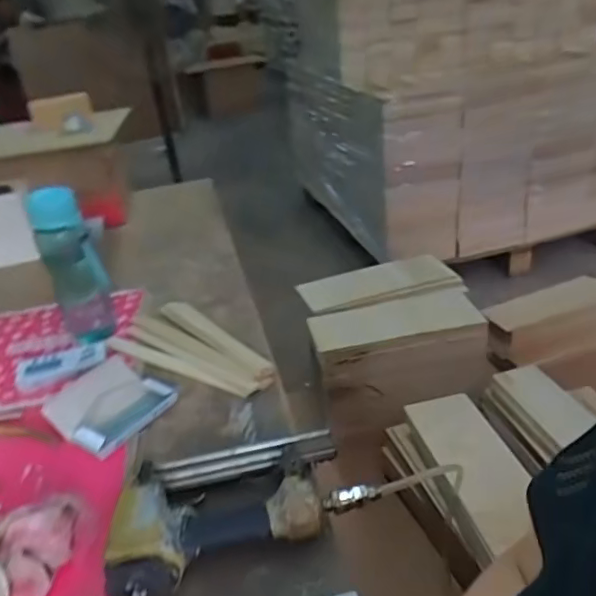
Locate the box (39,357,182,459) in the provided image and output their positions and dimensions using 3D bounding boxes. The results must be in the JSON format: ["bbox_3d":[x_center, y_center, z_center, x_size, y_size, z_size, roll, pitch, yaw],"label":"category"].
[{"bbox_3d":[-0.248,0.135,0.732,0.145,0.029,0.127,20,36,35],"label":"box"}]

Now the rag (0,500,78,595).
[{"bbox_3d":[-0.253,0.240,0.546,0.088,0.040,0.096,-21,34,-29],"label":"rag"}]

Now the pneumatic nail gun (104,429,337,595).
[{"bbox_3d":[-0.065,0.199,0.555,0.221,0.054,0.163,-7,29,-8],"label":"pneumatic nail gun"}]

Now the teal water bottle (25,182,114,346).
[{"bbox_3d":[-0.334,-0.047,0.839,0.083,0.227,0.066,-20,33,-24],"label":"teal water bottle"}]

